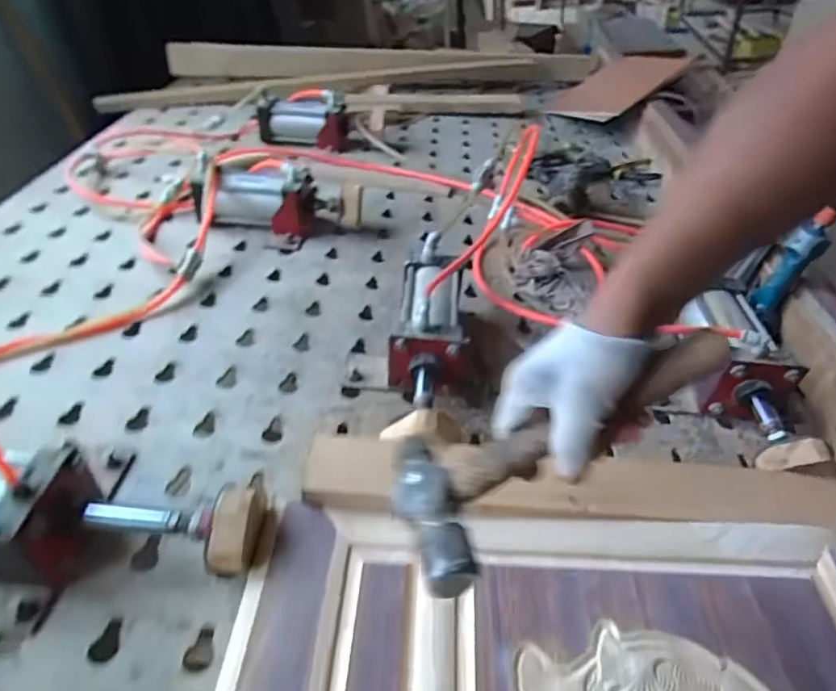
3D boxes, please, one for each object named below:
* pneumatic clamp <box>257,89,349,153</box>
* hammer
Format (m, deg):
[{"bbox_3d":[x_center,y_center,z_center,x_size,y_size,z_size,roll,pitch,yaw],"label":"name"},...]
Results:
[{"bbox_3d":[-0.290,-0.574,1.382,0.225,0.101,0.109,-2,40,3],"label":"pneumatic clamp"},{"bbox_3d":[0.099,0.067,0.375,0.243,0.035,0.106,-28,40,6],"label":"hammer"}]

